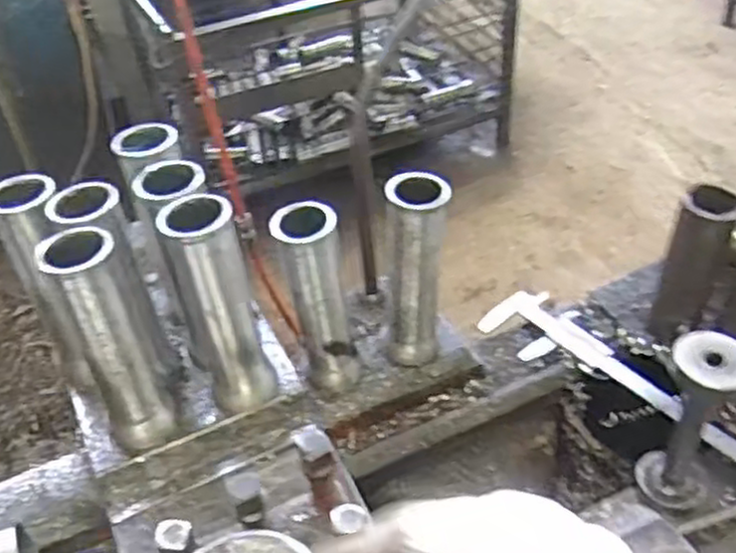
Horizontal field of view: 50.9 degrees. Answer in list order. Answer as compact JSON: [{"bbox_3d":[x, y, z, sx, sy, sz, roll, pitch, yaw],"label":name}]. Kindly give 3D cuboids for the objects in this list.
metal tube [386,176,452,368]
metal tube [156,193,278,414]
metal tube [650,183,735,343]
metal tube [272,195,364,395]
[{"bbox_3d":[0.044,-0.002,0.716,0.060,0.192,0.047,3,43,9],"label":"metal tube"},{"bbox_3d":[-0.116,0.026,0.621,0.056,0.188,0.054,-14,43,-9],"label":"metal tube"},{"bbox_3d":[0.309,-0.008,0.732,0.055,0.161,0.050,7,44,13],"label":"metal tube"},{"bbox_3d":[-0.044,0.022,0.694,0.055,0.191,0.051,-7,42,-2],"label":"metal tube"}]

